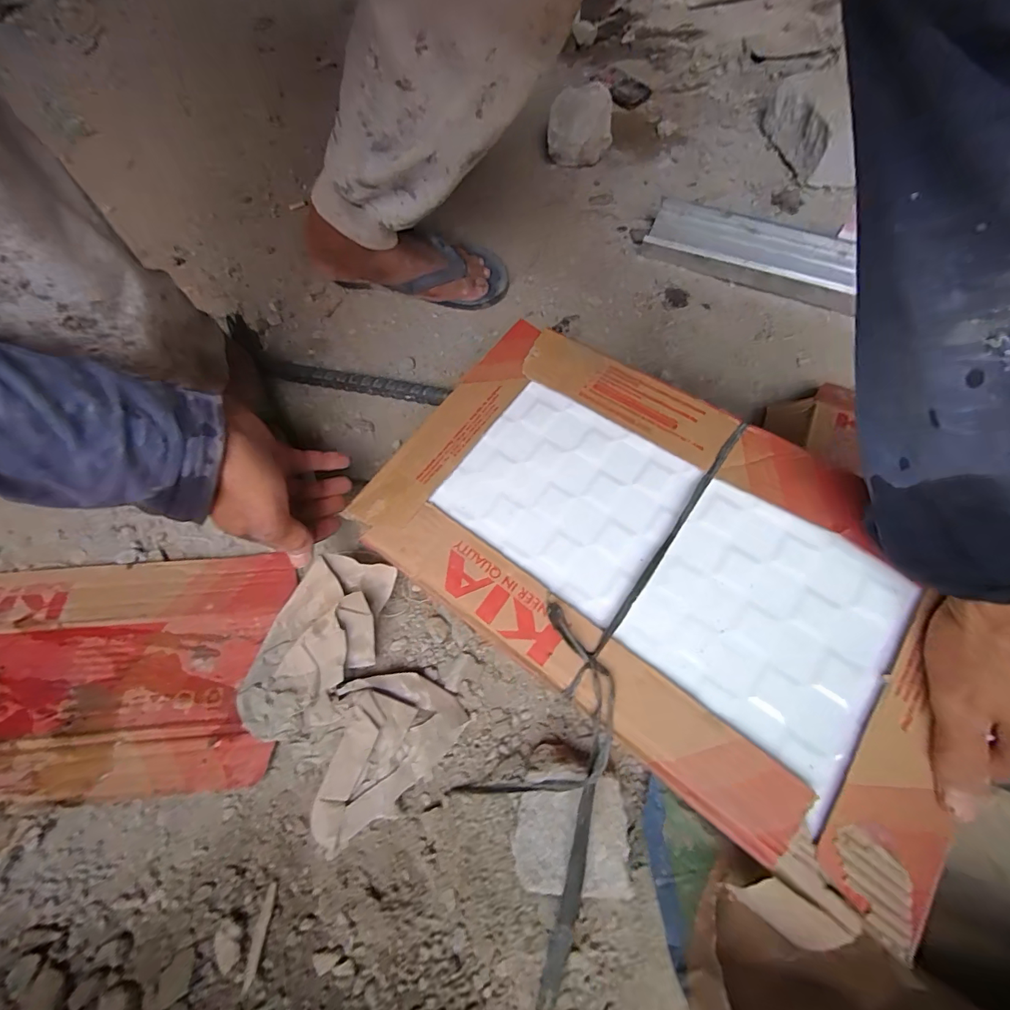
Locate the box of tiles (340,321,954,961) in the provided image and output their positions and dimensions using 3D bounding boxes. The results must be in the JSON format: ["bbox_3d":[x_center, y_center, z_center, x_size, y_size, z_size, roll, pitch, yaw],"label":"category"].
[{"bbox_3d":[0.110,0.034,0.352,0.446,0.054,0.256,38,69,17],"label":"box of tiles"}]

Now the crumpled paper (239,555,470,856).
[{"bbox_3d":[-0.131,0.150,0.391,0.152,0.051,0.180,-40,70,-18],"label":"crumpled paper"}]

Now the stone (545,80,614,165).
[{"bbox_3d":[0.120,-0.600,0.741,0.105,0.056,0.101,0,105,3],"label":"stone"}]

